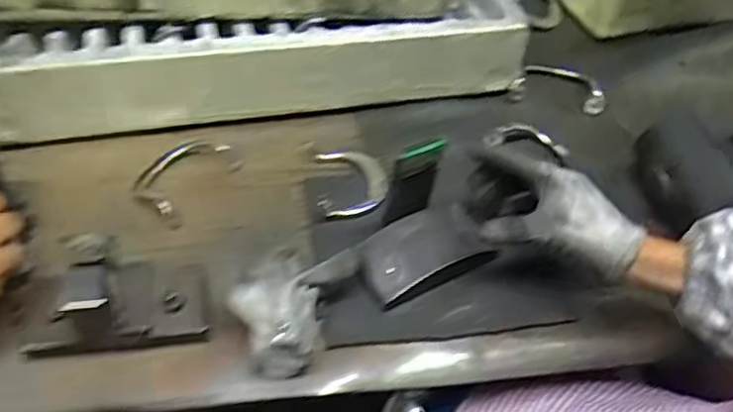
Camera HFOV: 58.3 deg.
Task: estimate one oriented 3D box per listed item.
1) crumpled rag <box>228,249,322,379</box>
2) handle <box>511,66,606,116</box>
[{"bbox_3d":[-0.067,0.077,0.494,0.066,0.057,0.086,8,49,1],"label":"crumpled rag"},{"bbox_3d":[0.216,-0.137,0.738,0.104,0.027,0.057,13,49,6],"label":"handle"}]

